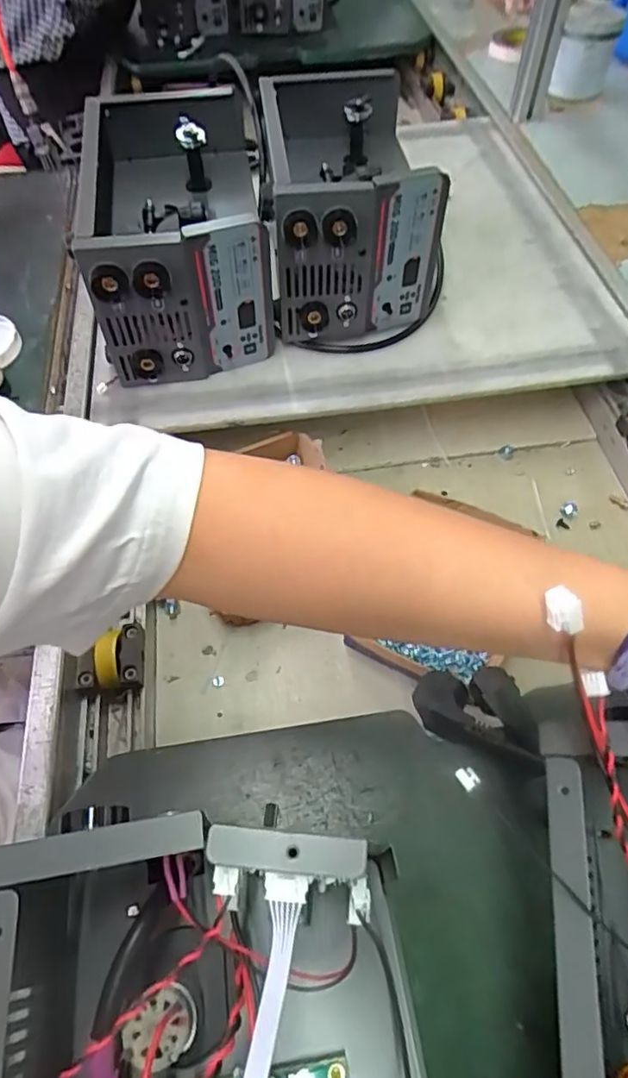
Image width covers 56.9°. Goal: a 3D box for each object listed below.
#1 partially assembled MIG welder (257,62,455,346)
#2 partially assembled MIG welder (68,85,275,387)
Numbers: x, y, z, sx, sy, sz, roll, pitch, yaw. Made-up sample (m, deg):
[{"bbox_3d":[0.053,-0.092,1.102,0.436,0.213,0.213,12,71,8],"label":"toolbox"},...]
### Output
[{"bbox_3d":[0.038,-0.385,0.662,0.179,0.157,0.316,-4,57,-1],"label":"partially assembled MIG welder"},{"bbox_3d":[-0.162,-0.357,0.648,0.202,0.158,0.370,-12,58,-6],"label":"partially assembled MIG welder"}]

